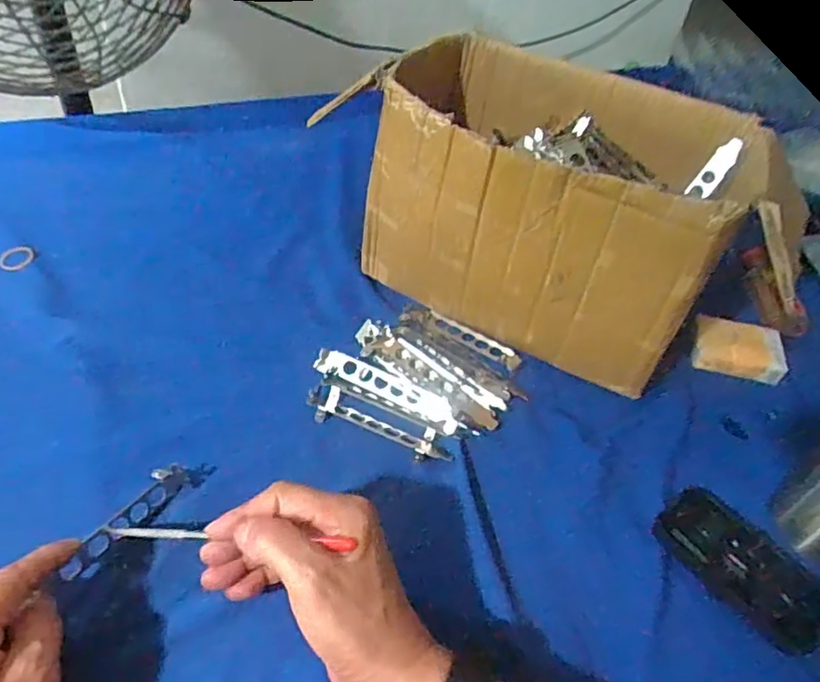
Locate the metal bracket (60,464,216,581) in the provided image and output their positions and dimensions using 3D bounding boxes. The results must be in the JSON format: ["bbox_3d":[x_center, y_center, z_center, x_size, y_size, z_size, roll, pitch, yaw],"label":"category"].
[{"bbox_3d":[-0.177,0.110,0.398,0.021,0.015,0.108,26,41,19],"label":"metal bracket"}]

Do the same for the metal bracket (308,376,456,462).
[{"bbox_3d":[-0.021,0.061,0.476,0.118,0.009,0.042,21,44,13],"label":"metal bracket"}]

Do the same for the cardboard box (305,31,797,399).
[{"bbox_3d":[0.127,-0.118,0.549,0.316,0.190,0.209,23,45,16],"label":"cardboard box"}]

